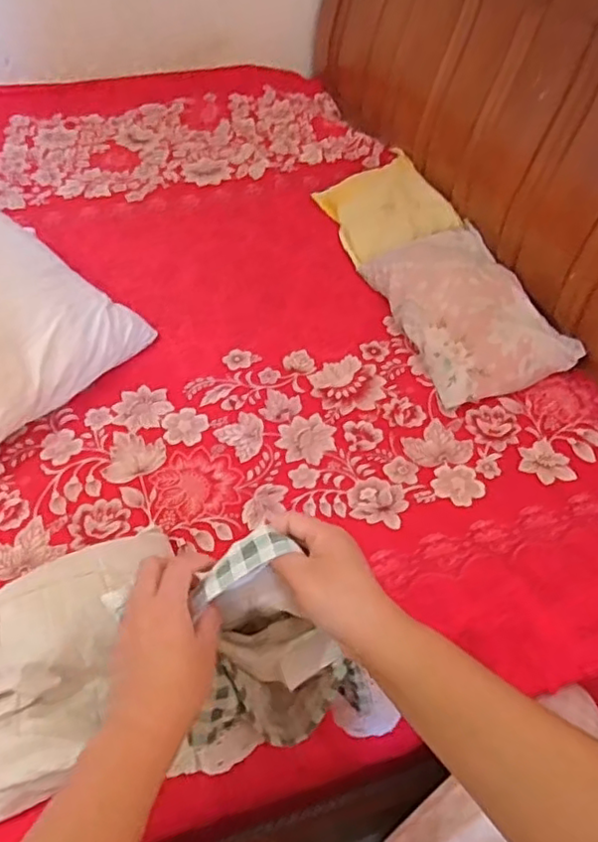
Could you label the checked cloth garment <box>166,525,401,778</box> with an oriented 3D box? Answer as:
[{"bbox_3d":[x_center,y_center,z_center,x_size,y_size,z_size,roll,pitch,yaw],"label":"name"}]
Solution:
[{"bbox_3d":[-0.017,0.193,0.524,0.175,0.206,0.104,-10,48,-12],"label":"checked cloth garment"}]

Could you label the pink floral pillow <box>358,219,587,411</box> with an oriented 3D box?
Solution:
[{"bbox_3d":[0.284,-0.203,1.097,0.223,0.099,0.379,-12,49,-14],"label":"pink floral pillow"}]

